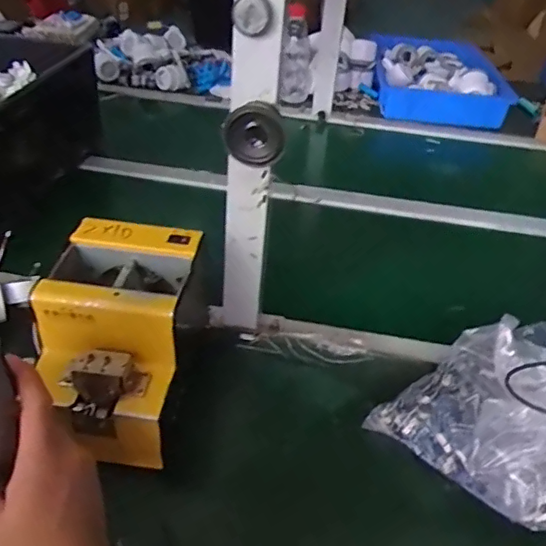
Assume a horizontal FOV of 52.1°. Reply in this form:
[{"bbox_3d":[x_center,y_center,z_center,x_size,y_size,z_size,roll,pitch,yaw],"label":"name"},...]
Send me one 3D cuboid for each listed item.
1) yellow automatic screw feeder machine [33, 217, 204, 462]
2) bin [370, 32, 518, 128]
[{"bbox_3d":[-0.146,0.057,0.524,0.124,0.131,0.171,7,38,2],"label":"yellow automatic screw feeder machine"},{"bbox_3d":[0.396,-0.476,1.343,0.303,0.098,0.408,7,38,2],"label":"bin"}]

